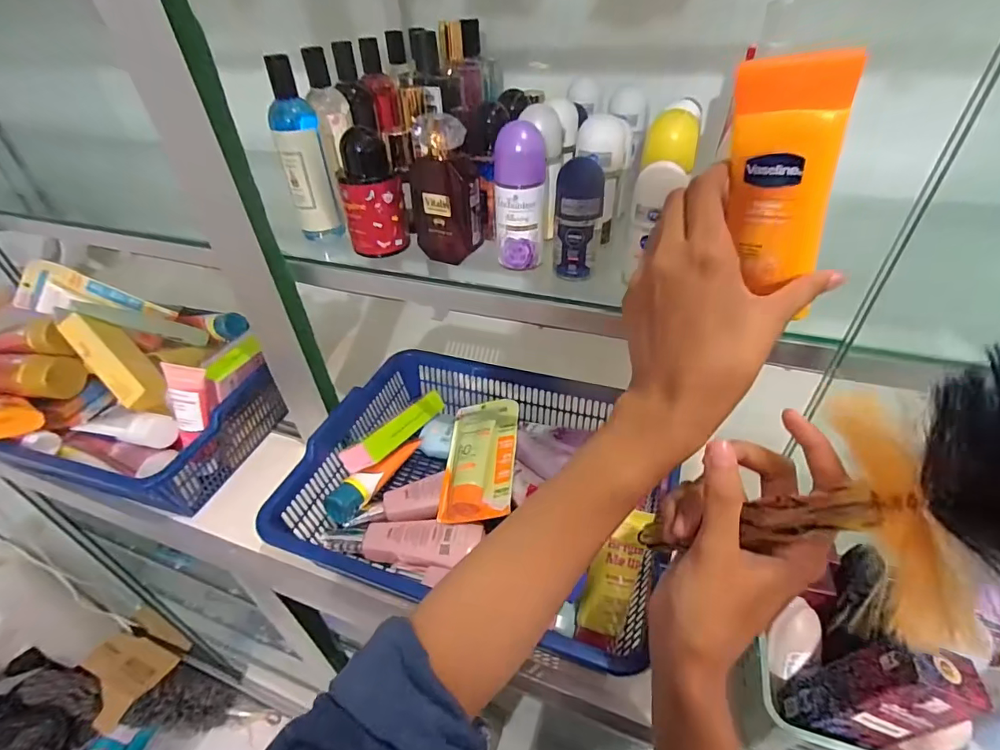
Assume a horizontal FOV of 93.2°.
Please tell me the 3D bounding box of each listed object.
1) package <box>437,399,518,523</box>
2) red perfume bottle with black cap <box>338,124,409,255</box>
[{"bbox_3d":[-0.020,0.087,0.502,0.073,0.036,0.148,2,43,6],"label":"package"},{"bbox_3d":[-0.109,-0.154,0.407,0.050,0.092,0.042,-13,43,-11],"label":"red perfume bottle with black cap"}]

